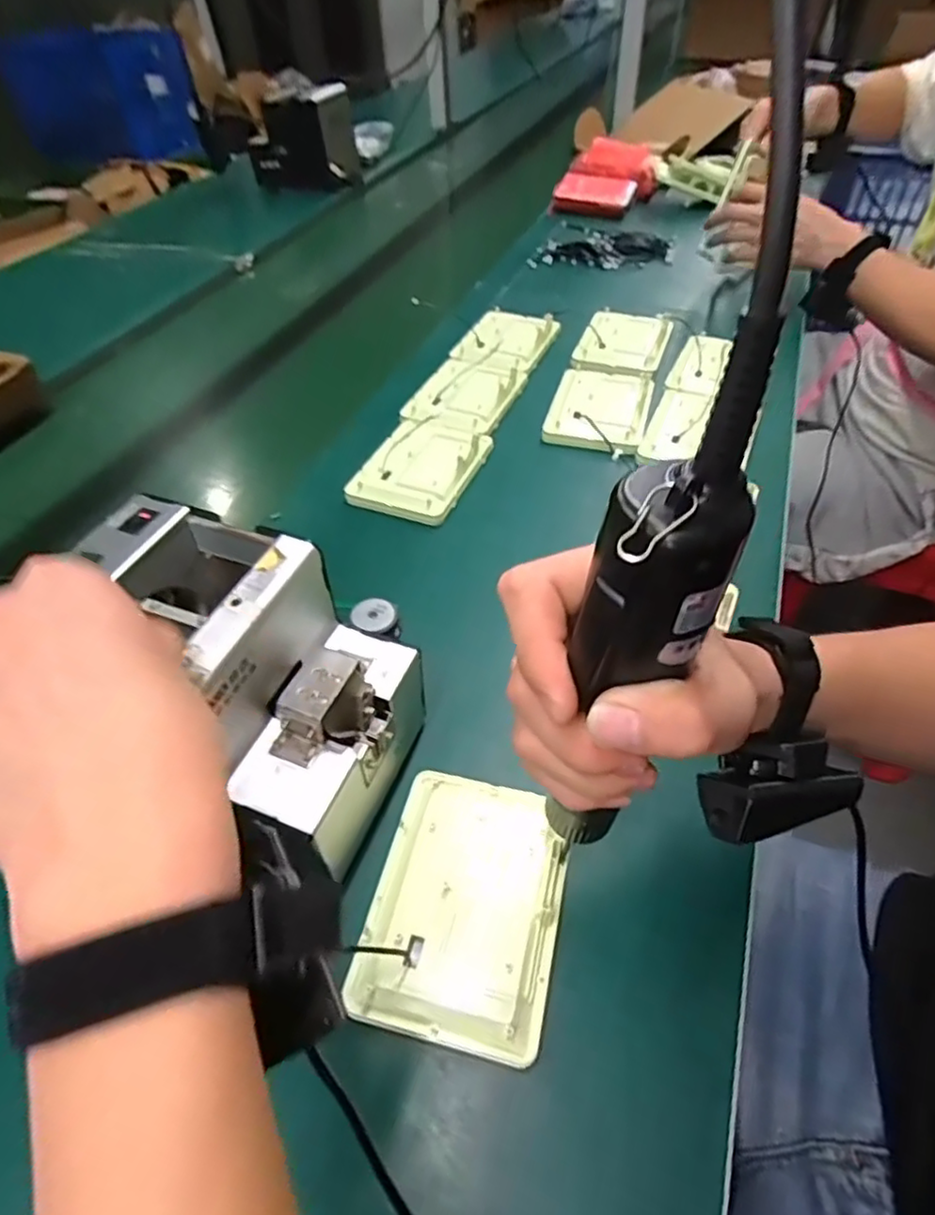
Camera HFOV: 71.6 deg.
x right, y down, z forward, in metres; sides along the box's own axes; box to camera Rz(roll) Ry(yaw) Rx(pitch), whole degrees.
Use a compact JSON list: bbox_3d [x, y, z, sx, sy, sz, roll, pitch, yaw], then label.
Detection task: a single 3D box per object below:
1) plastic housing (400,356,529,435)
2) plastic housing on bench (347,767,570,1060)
[{"bbox_3d":[-0.001,-0.232,0.709,0.098,0.028,0.131,19,52,20],"label":"plastic housing"},{"bbox_3d":[0.000,0.157,0.350,0.099,0.012,0.133,9,49,12],"label":"plastic housing on bench"}]

